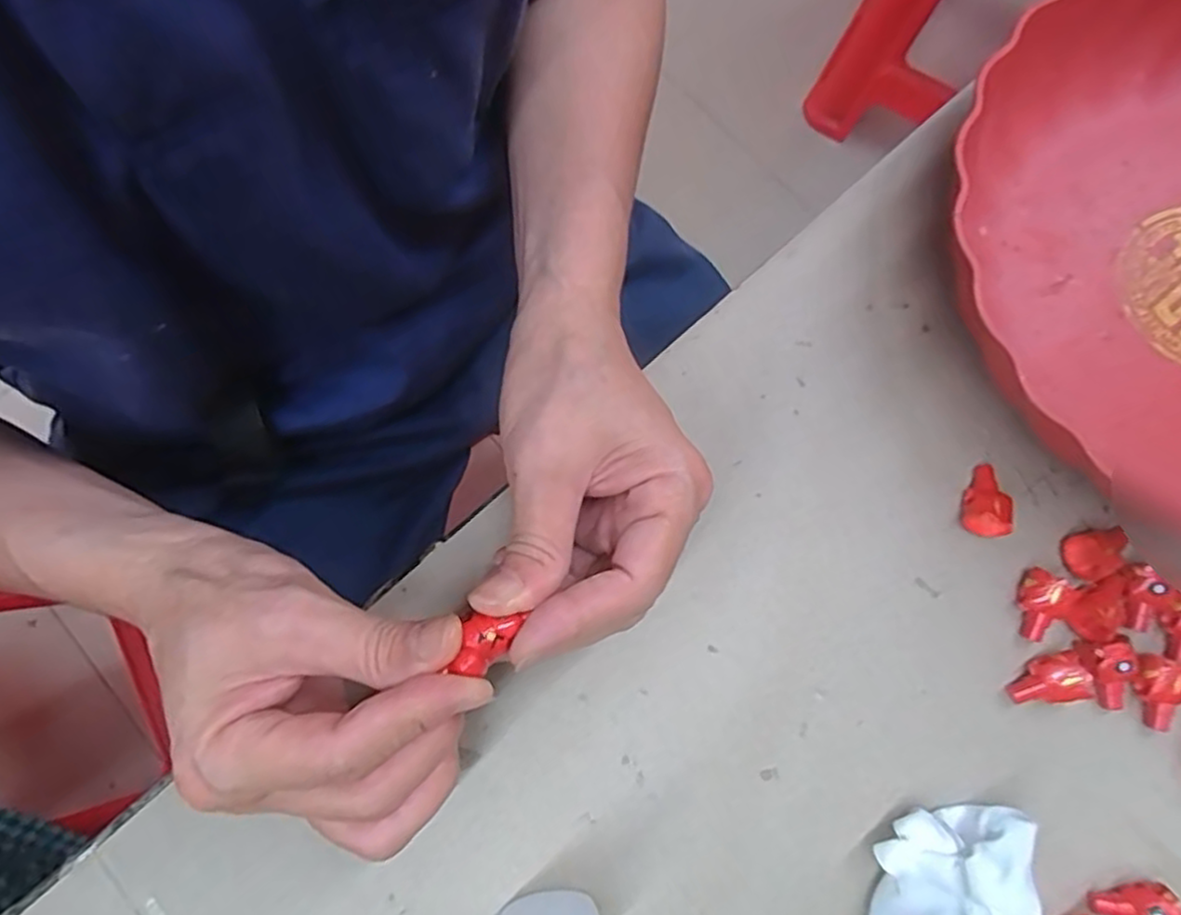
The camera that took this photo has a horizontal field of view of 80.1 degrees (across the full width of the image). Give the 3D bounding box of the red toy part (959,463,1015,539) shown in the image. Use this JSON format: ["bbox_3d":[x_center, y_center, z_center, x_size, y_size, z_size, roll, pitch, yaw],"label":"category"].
[{"bbox_3d":[0.151,0.016,0.268,0.014,0.013,0.028,5,79,0],"label":"red toy part"}]

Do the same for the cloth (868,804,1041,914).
[{"bbox_3d":[0.117,0.144,0.228,0.044,0.040,0.055,7,79,0],"label":"cloth"}]

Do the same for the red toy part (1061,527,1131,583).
[{"bbox_3d":[0.187,0.037,0.262,0.014,0.016,0.018,-8,79,-3],"label":"red toy part"}]

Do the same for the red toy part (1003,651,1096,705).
[{"bbox_3d":[0.164,0.080,0.253,0.023,0.016,0.017,-6,79,-2],"label":"red toy part"}]

